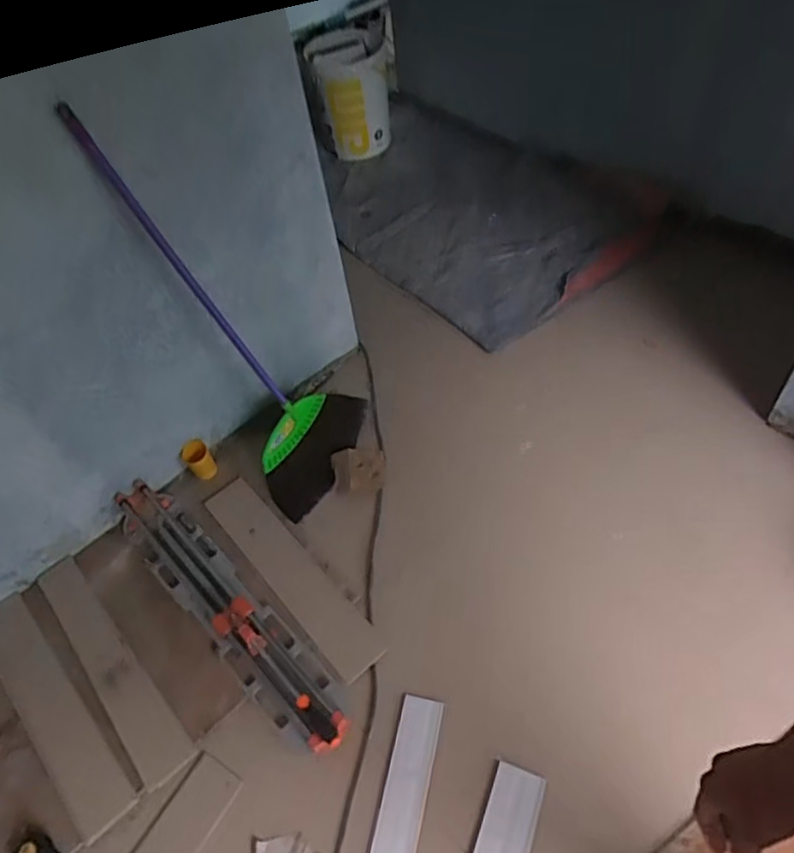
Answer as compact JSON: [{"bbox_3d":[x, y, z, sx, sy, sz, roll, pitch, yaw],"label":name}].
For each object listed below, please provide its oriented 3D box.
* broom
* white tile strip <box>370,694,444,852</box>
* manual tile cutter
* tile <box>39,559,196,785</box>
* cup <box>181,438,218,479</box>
[{"bbox_3d":[-0.346,-0.233,1.399,0.150,0.947,0.339,7,47,41],"label":"broom"},{"bbox_3d":[0.009,0.713,1.218,0.081,0.017,0.400,15,53,3],"label":"white tile strip"},{"bbox_3d":[-0.373,0.400,1.434,0.151,0.123,0.778,-39,56,-21],"label":"manual tile cutter"},{"bbox_3d":[-0.625,0.503,1.421,0.105,0.010,0.566,-38,60,-17],"label":"tile"},{"bbox_3d":[-0.491,0.087,1.635,0.064,0.094,0.056,-33,54,-17],"label":"cup"}]

